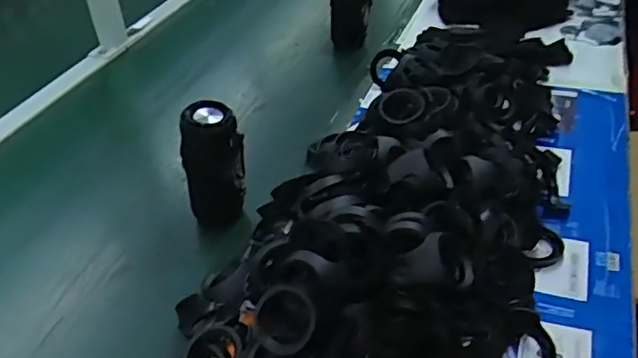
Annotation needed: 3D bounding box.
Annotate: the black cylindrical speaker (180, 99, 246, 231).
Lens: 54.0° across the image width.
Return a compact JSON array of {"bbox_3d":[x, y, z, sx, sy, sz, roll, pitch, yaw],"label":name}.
[{"bbox_3d":[-0.121,-0.015,0.737,0.069,0.143,0.055,-11,37,-8],"label":"black cylindrical speaker"}]

